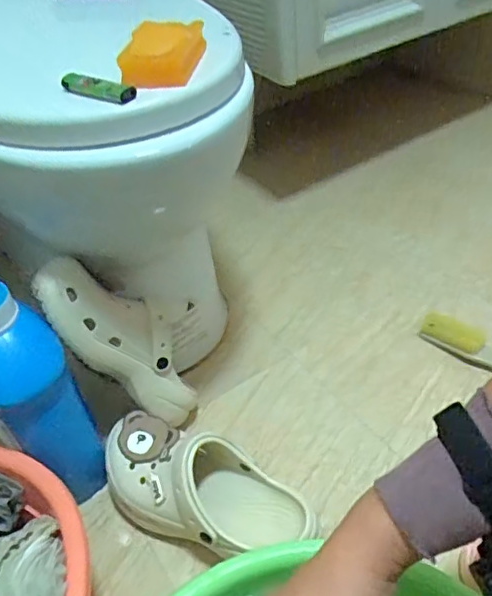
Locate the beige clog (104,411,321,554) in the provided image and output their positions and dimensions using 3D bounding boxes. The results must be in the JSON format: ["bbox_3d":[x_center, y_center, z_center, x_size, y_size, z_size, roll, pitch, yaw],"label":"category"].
[{"bbox_3d":[-0.048,0.212,0.628,0.241,0.096,0.102,15,46,22],"label":"beige clog"}]

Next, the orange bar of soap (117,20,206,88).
[{"bbox_3d":[-0.079,-0.234,0.538,0.063,0.033,0.094,6,43,13],"label":"orange bar of soap"}]

